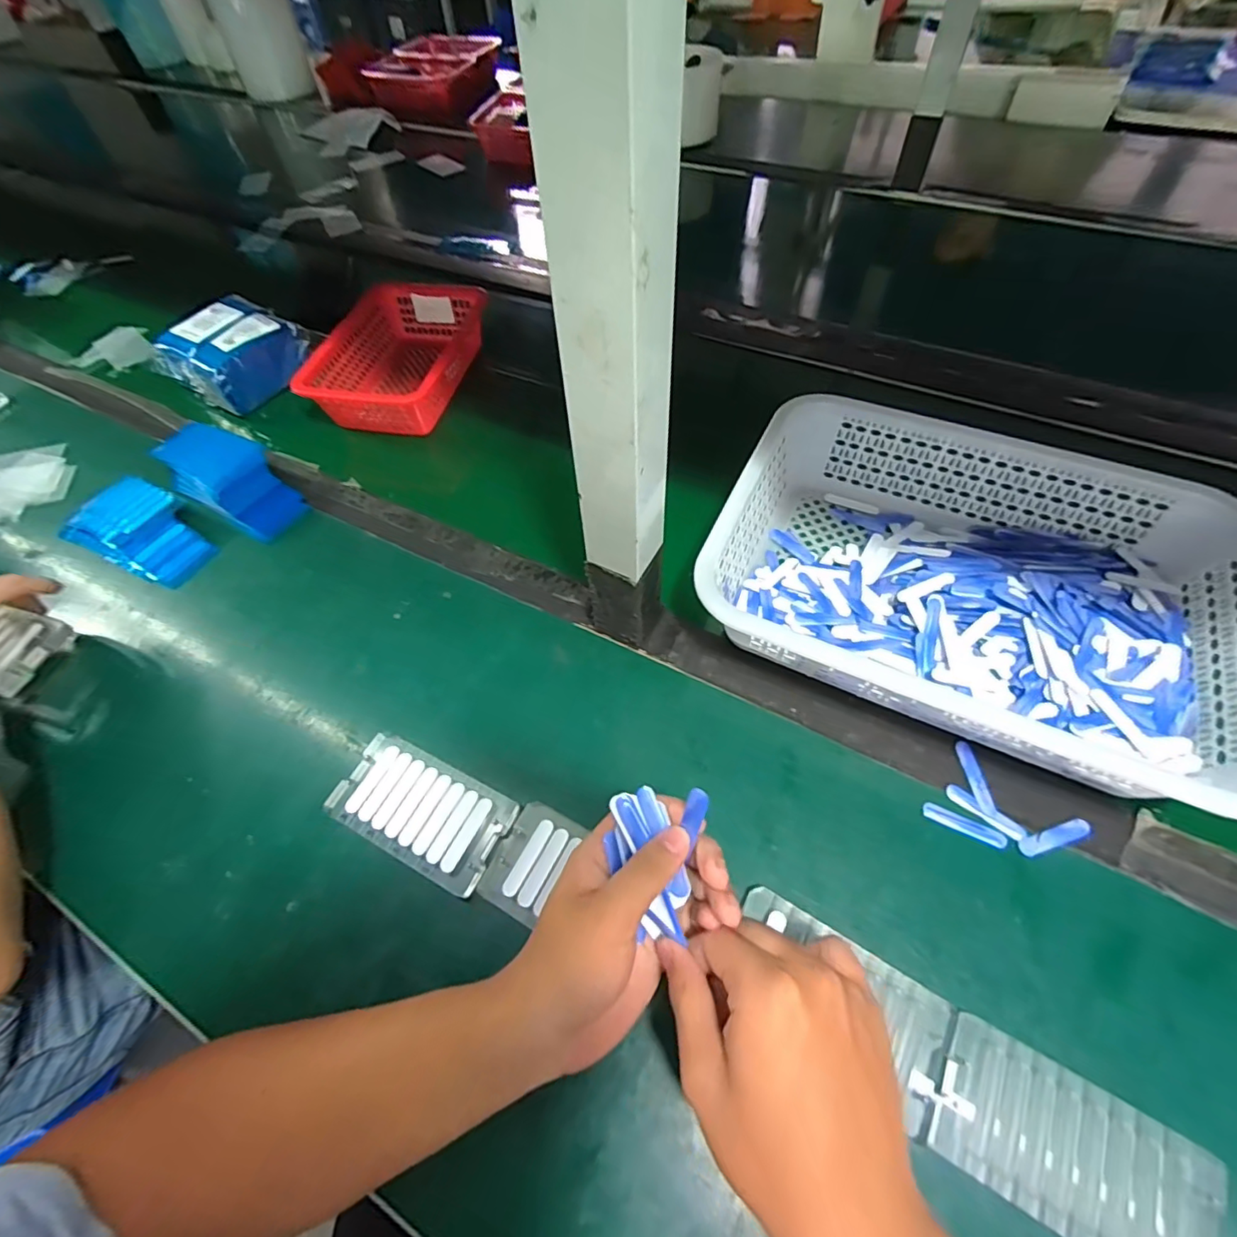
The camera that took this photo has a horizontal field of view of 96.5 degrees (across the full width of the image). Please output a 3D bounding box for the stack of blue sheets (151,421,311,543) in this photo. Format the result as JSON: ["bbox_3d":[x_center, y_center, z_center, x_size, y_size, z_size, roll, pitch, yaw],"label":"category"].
[{"bbox_3d":[-0.392,-0.145,0.553,0.161,0.045,0.076,29,63,20],"label":"stack of blue sheets"}]

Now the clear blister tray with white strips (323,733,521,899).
[{"bbox_3d":[-0.137,0.133,0.386,0.122,0.014,0.066,22,61,17],"label":"clear blister tray with white strips"}]

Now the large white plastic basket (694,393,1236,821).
[{"bbox_3d":[0.263,-0.033,0.430,0.349,0.081,0.244,22,61,17],"label":"large white plastic basket"}]

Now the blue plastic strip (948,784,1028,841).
[{"bbox_3d":[0.244,0.128,0.367,0.049,0.004,0.011,33,65,22],"label":"blue plastic strip"}]

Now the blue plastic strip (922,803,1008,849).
[{"bbox_3d":[0.229,0.137,0.364,0.051,0.004,0.012,22,61,17],"label":"blue plastic strip"}]

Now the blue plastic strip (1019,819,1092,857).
[{"bbox_3d":[0.284,0.141,0.357,0.050,0.004,0.013,-16,57,-6],"label":"blue plastic strip"}]

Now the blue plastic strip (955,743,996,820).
[{"bbox_3d":[0.246,0.110,0.381,0.010,0.004,0.051,-3,56,1],"label":"blue plastic strip"}]

